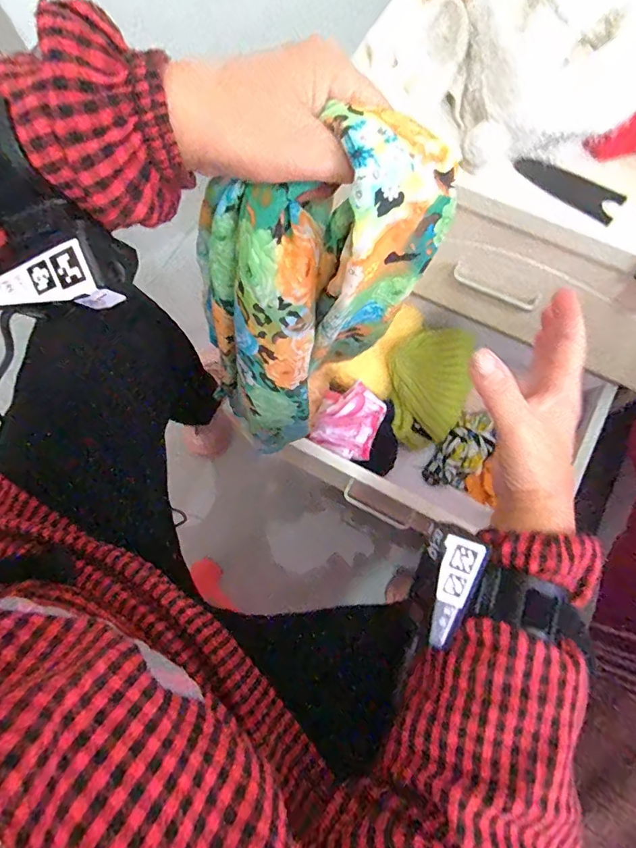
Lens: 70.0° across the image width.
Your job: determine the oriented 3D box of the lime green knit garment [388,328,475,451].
[{"bbox_3d":[0.159,-0.053,0.639,0.113,0.042,0.157,4,74,2],"label":"lime green knit garment"}]

